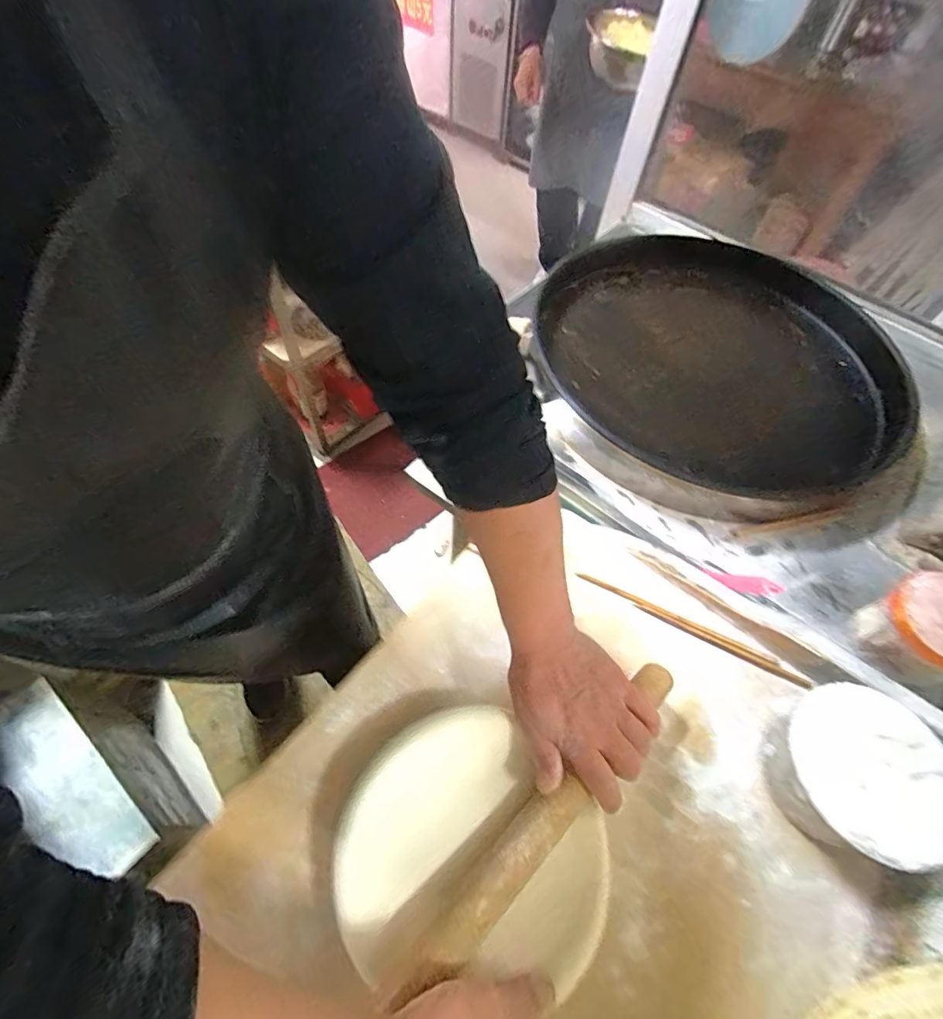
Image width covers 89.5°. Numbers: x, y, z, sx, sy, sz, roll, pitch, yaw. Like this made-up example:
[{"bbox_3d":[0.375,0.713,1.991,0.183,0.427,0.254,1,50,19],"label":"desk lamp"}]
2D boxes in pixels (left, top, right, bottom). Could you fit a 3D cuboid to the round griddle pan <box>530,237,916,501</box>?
[{"bbox_3d":[0.398,-0.230,0.743,0.516,0.063,0.489,2,59,-3],"label":"round griddle pan"}]

